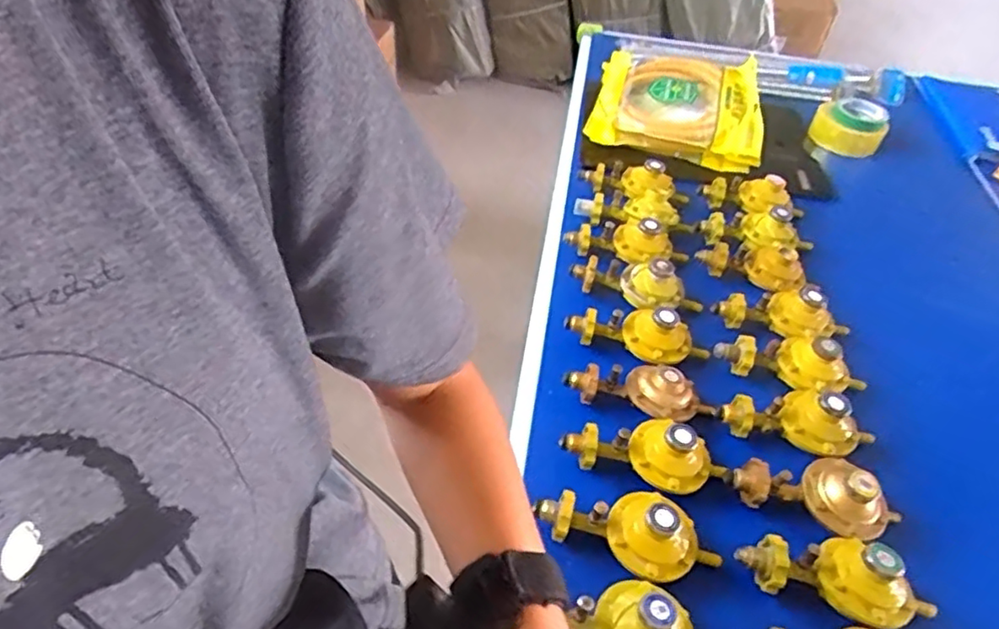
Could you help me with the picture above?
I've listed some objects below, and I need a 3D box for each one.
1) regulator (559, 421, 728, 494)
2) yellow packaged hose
[{"bbox_3d":[0.154,0.135,0.658,0.166,0.049,0.077,19,46,13],"label":"regulator"},{"bbox_3d":[0.321,-0.380,1.150,0.293,0.091,0.241,14,45,8],"label":"yellow packaged hose"}]

